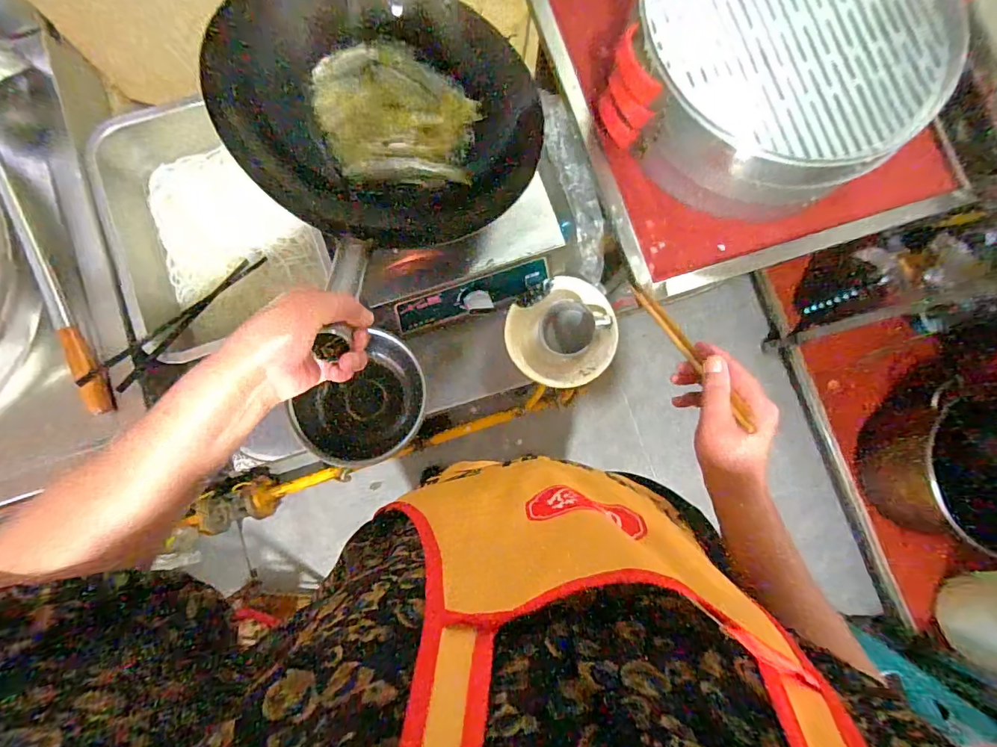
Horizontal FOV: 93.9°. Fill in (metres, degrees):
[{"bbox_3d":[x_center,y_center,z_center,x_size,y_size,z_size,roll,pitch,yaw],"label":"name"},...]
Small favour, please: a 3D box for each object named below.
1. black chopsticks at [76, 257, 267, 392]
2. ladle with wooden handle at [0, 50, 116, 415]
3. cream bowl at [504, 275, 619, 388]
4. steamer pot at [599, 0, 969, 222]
[{"bbox_3d":[-0.429,-0.076,0.638,0.026,0.030,0.273,30,57,1],"label":"black chopsticks"},{"bbox_3d":[-0.573,-0.191,0.574,0.097,0.051,0.504,-25,85,-6],"label":"ladle with wooden handle"},{"bbox_3d":[0.104,-0.060,0.734,0.168,0.072,0.155,0,83,-3],"label":"cream bowl"},{"bbox_3d":[0.398,-0.474,0.674,0.405,0.148,0.437,0,83,-3],"label":"steamer pot"}]

